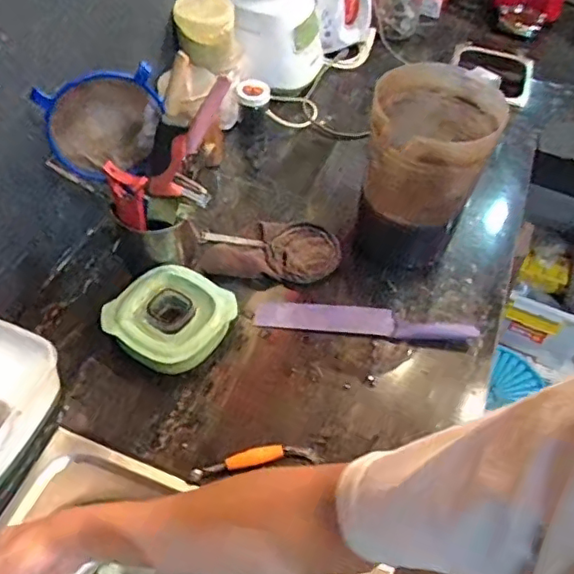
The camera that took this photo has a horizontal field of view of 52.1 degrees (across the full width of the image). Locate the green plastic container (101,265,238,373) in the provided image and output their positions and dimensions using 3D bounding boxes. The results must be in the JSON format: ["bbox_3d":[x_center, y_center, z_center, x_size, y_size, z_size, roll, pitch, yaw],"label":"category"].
[{"bbox_3d":[-0.147,0.041,0.756,0.137,0.041,0.136,27,55,16],"label":"green plastic container"}]

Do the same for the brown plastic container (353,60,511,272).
[{"bbox_3d":[0.172,-0.144,0.798,0.159,0.248,0.163,17,53,9],"label":"brown plastic container"}]

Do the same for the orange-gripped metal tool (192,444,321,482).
[{"bbox_3d":[-0.036,0.196,0.666,0.144,0.013,0.024,-7,53,-10],"label":"orange-gripped metal tool"}]

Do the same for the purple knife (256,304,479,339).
[{"bbox_3d":[0.105,0.044,0.780,0.286,0.018,0.039,6,52,1],"label":"purple knife"}]

